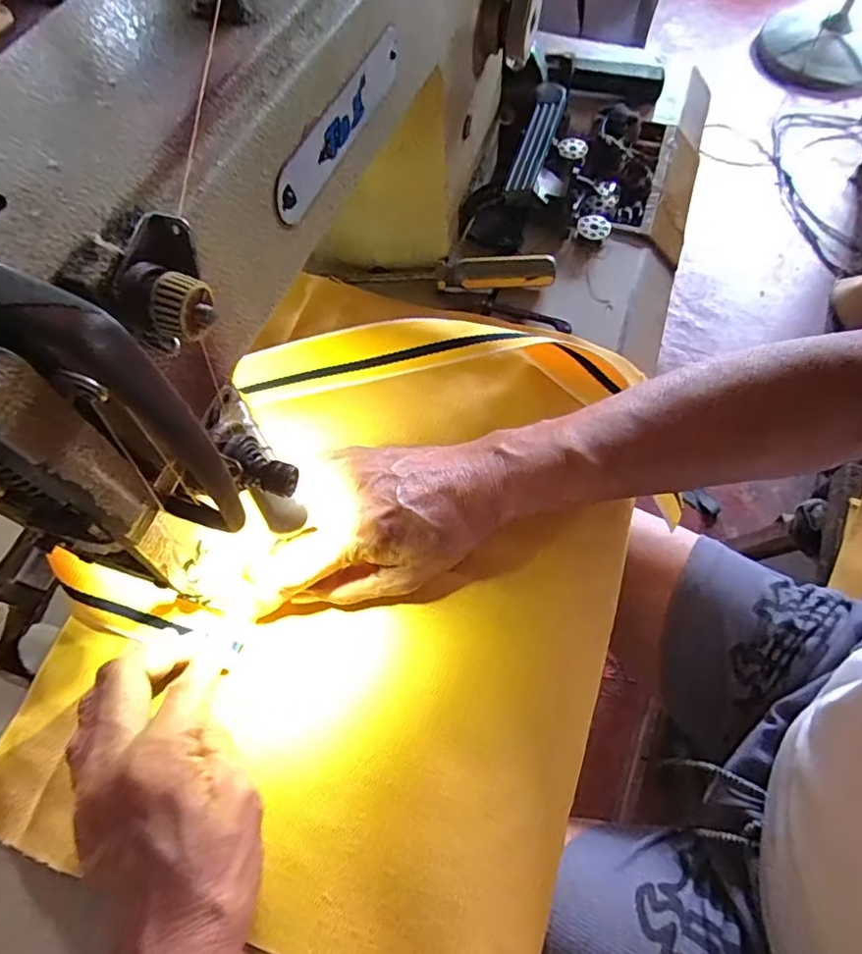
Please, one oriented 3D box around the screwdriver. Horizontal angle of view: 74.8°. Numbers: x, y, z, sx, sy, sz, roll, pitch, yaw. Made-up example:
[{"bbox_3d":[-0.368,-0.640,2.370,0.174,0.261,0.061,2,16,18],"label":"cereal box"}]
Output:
[{"bbox_3d":[0.011,-0.148,0.406,0.151,0.017,0.024,1,65,0],"label":"screwdriver"}]

